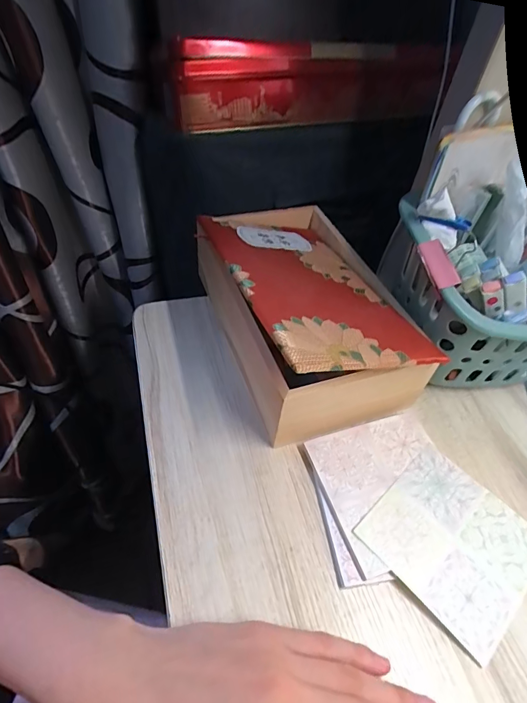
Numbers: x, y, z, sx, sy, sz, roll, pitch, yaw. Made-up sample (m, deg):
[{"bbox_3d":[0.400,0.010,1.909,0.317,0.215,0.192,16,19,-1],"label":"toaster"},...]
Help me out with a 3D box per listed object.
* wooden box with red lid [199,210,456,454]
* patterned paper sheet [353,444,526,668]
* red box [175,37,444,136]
[{"bbox_3d":[0.035,-0.048,0.363,0.133,0.103,0.226,-13,51,-16],"label":"wooden box with red lid"},{"bbox_3d":[0.128,0.126,0.277,0.098,0.004,0.097,-33,63,-30],"label":"patterned paper sheet"},{"bbox_3d":[0.051,-0.282,0.433,0.283,0.069,0.056,-11,50,-15],"label":"red box"}]

